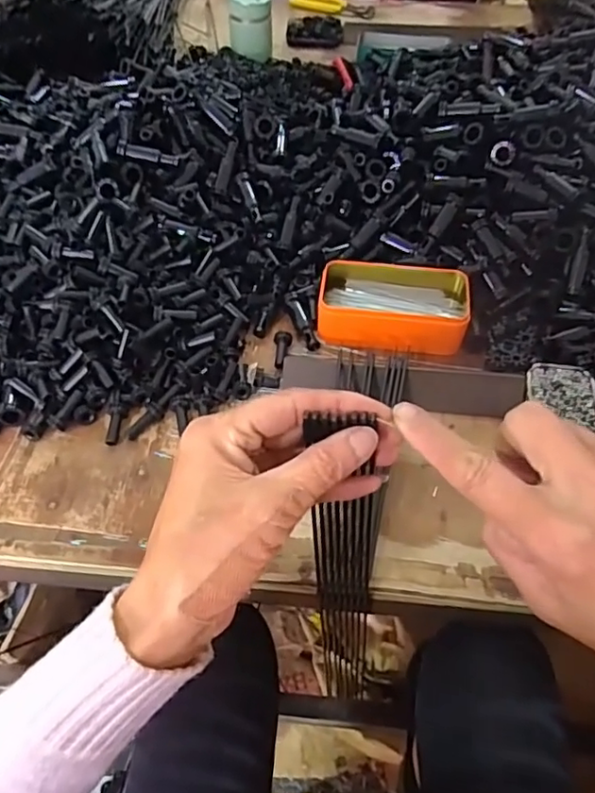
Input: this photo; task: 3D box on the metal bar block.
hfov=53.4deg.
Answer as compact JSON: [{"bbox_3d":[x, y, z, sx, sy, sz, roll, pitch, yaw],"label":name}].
[{"bbox_3d":[0.096,-0.013,0.543,0.218,0.018,0.045,8,52,5],"label":"metal bar block"}]

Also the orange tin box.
[{"bbox_3d":[0.096,-0.093,0.598,0.144,0.046,0.086,8,52,5],"label":"orange tin box"}]

